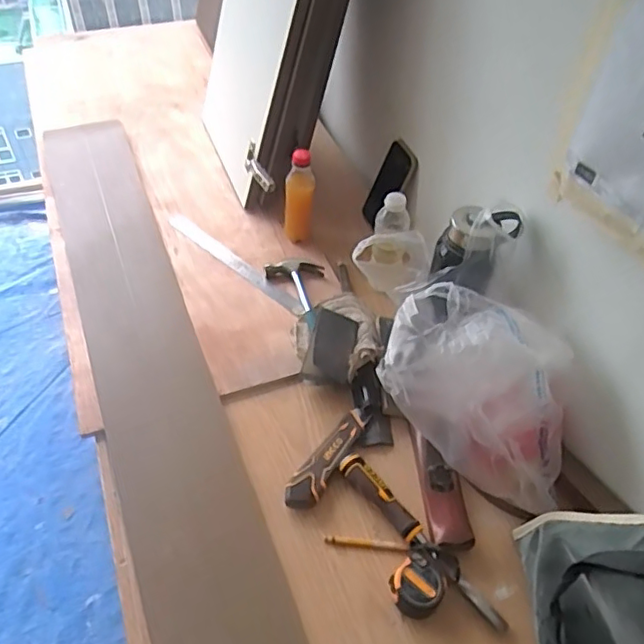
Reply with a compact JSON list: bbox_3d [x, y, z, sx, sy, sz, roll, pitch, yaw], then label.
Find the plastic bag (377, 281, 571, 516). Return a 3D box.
[{"bbox_3d":[0.205,0.101,0.774,0.258,0.206,0.158,26,52,19],"label":"plastic bag"}]

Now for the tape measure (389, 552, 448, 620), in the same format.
[{"bbox_3d":[0.113,0.311,0.700,0.068,0.039,0.063,-32,57,-26],"label":"tape measure"}]

